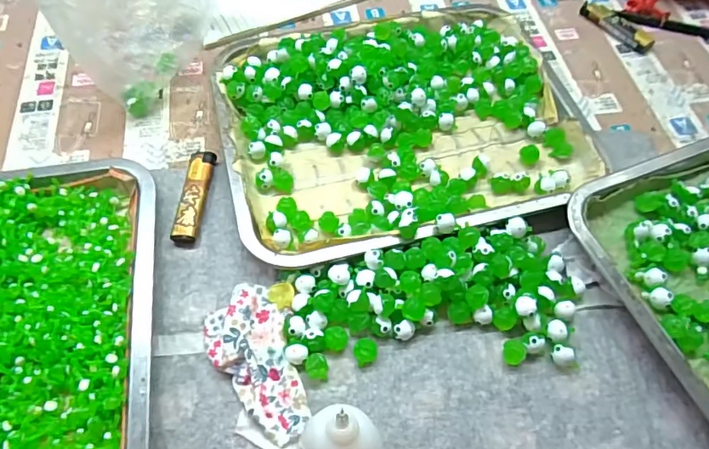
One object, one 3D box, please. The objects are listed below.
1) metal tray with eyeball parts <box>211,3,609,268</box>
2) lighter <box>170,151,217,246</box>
[{"bbox_3d":[0.044,-0.096,0.428,0.304,0.031,0.240,-12,61,-9],"label":"metal tray with eyeball parts"},{"bbox_3d":[-0.127,-0.023,0.393,0.019,0.013,0.081,3,61,1],"label":"lighter"}]

